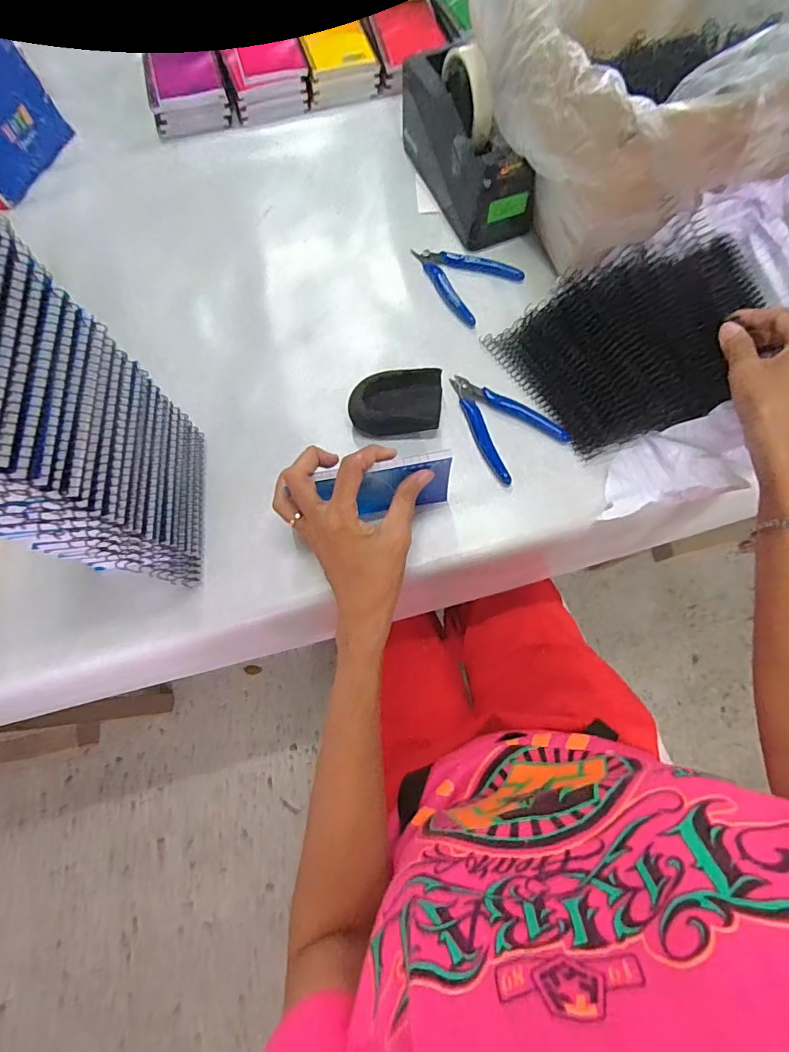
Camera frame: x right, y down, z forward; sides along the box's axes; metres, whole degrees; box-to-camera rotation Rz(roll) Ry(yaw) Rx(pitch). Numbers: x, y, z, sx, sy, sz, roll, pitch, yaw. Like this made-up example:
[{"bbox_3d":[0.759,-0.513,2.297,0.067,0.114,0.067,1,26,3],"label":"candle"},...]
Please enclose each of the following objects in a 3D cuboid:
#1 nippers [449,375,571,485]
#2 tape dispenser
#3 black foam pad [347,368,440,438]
[{"bbox_3d":[0.098,-0.104,0.475,0.079,0.006,0.118,-38,75,-11],"label":"nippers"},{"bbox_3d":[0.079,-0.413,0.528,0.074,0.109,0.195,-22,73,-7],"label":"tape dispenser"},{"bbox_3d":[0.002,-0.119,0.473,0.088,0.026,0.052,-8,71,-2],"label":"black foam pad"}]

